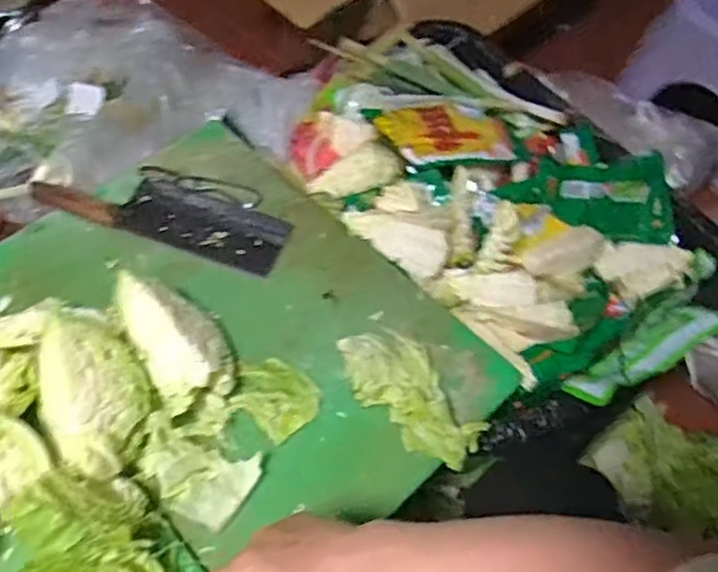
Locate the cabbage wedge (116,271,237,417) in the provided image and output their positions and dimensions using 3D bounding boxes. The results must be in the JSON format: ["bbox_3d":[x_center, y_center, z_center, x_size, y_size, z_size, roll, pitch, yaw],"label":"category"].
[{"bbox_3d":[-0.190,0.051,0.679,0.086,0.071,0.157,-27,61,-18],"label":"cabbage wedge"}]

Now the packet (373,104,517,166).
[{"bbox_3d":[0.119,-0.208,0.883,0.179,0.022,0.112,-2,54,-13],"label":"packet"}]

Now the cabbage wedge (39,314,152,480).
[{"bbox_3d":[-0.255,0.100,0.615,0.097,0.070,0.145,-22,60,-15],"label":"cabbage wedge"}]

